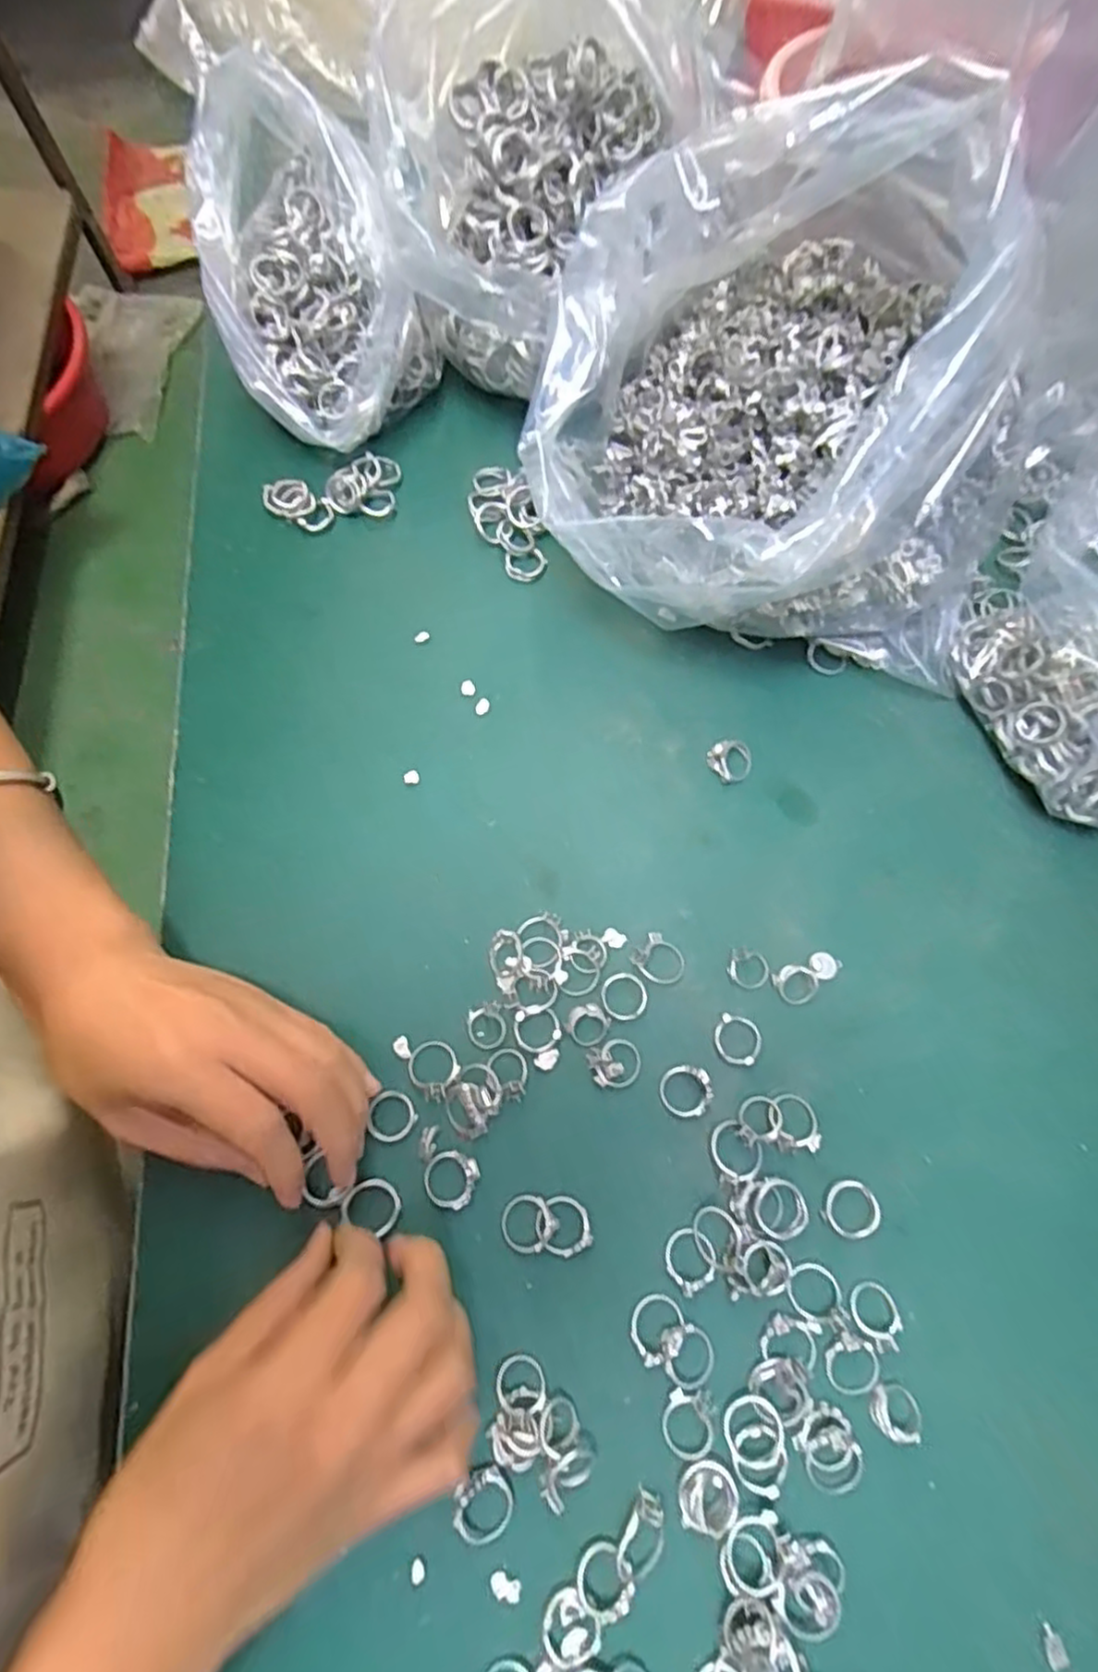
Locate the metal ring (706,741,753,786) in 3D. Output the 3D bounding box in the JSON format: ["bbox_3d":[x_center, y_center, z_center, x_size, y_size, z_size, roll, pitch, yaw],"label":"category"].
[{"bbox_3d":[0.093,-0.038,0.360,0.023,0.014,0.021,1,70,-2],"label":"metal ring"}]

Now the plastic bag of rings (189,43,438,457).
[{"bbox_3d":[-0.128,-0.302,0.386,0.110,0.118,0.146,-17,72,-9],"label":"plastic bag of rings"}]

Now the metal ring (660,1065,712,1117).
[{"bbox_3d":[0.059,0.111,0.305,0.021,0.008,0.021,1,70,-2],"label":"metal ring"}]

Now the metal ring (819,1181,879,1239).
[{"bbox_3d":[0.126,0.155,0.293,0.022,0.005,0.022,1,70,-2],"label":"metal ring"}]

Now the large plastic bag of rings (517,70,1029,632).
[{"bbox_3d":[0.102,-0.191,0.325,0.214,0.180,0.167,9,71,3],"label":"large plastic bag of rings"}]

